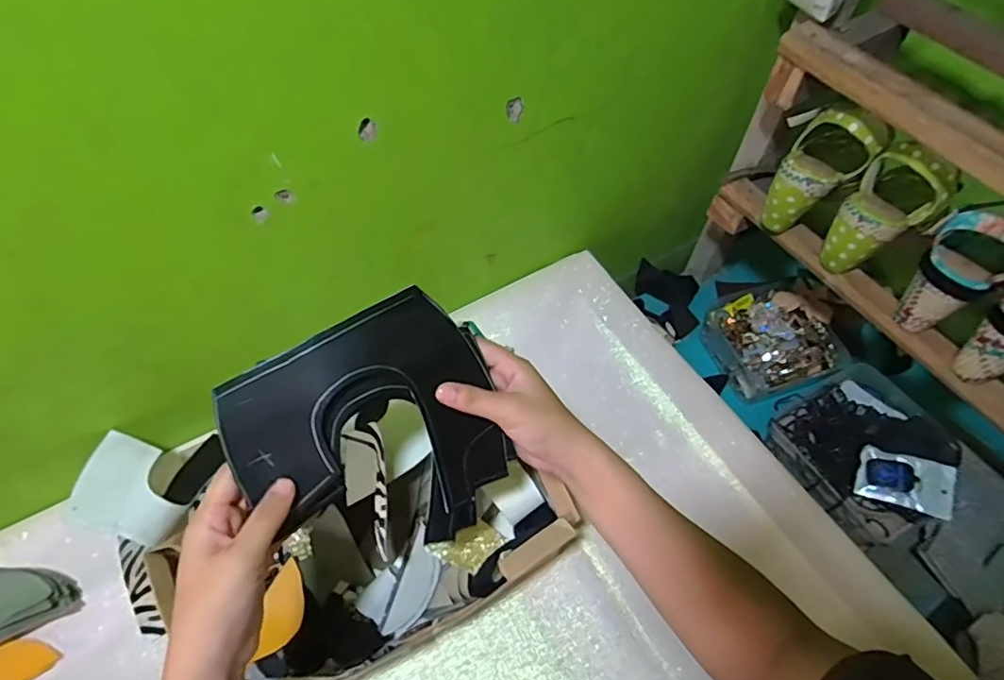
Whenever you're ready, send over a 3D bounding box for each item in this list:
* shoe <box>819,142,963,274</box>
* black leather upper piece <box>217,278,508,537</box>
[{"bbox_3d":[0.395,-0.136,0.594,0.065,0.153,0.080,-11,55,-36],"label":"shoe"},{"bbox_3d":[-0.079,0.078,0.392,0.165,0.192,0.021,-32,27,-19],"label":"black leather upper piece"}]

